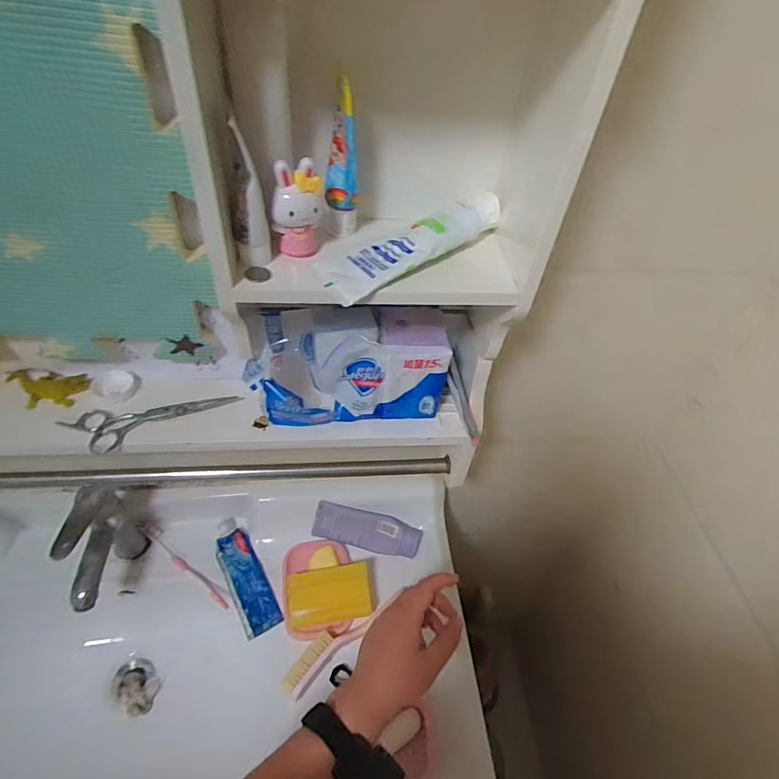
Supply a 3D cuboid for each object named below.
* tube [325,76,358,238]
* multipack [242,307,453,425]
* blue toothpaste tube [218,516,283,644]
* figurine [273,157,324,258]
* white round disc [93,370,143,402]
[{"bbox_3d":[-0.036,-0.170,0.366,0.024,0.108,0.043,1,47,-6],"label":"tube"},{"bbox_3d":[-0.040,-0.020,0.490,0.191,0.114,0.080,4,46,-3],"label":"multipack"},{"bbox_3d":[-0.211,0.268,0.701,0.049,0.025,0.171,-20,65,-23],"label":"blue toothpaste tube"},{"bbox_3d":[-0.066,-0.129,0.349,0.034,0.070,0.023,1,47,-6],"label":"figurine"},{"bbox_3d":[-0.289,-0.004,0.511,0.043,0.034,0.014,-27,55,-28],"label":"white round disc"}]

